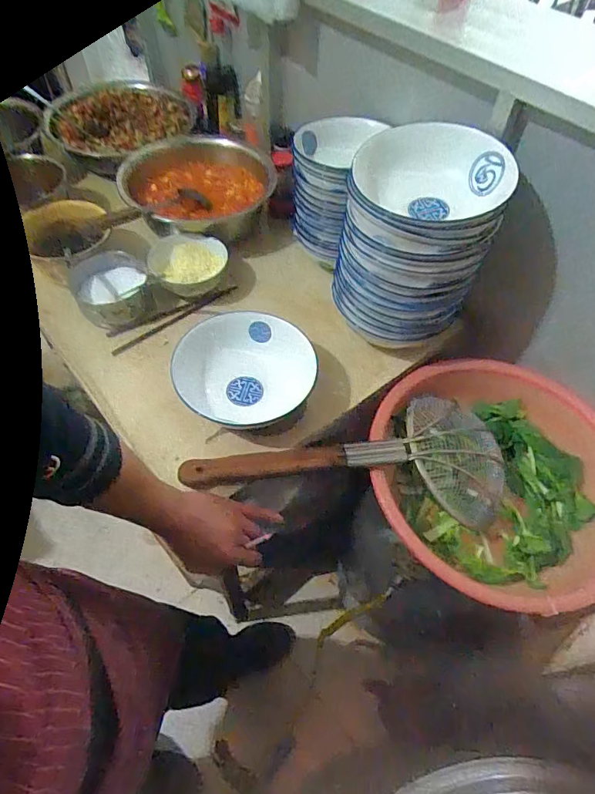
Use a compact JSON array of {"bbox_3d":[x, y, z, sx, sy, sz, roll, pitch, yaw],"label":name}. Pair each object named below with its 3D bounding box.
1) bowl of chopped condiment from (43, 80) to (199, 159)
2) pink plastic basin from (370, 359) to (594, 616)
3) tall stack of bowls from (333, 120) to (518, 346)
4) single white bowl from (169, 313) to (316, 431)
[{"bbox_3d":[-0.398,-0.660,1.124,0.294,0.083,0.333,6,55,2],"label":"bowl of chopped condiment"},{"bbox_3d":[0.302,0.136,0.766,0.362,0.166,0.398,1,55,-1],"label":"pink plastic basin"},{"bbox_3d":[0.172,-0.231,0.720,0.213,0.255,0.201,11,56,6],"label":"tall stack of bowls"},{"bbox_3d":[-0.079,-0.044,0.747,0.212,0.065,0.183,-27,60,-19],"label":"single white bowl"}]

